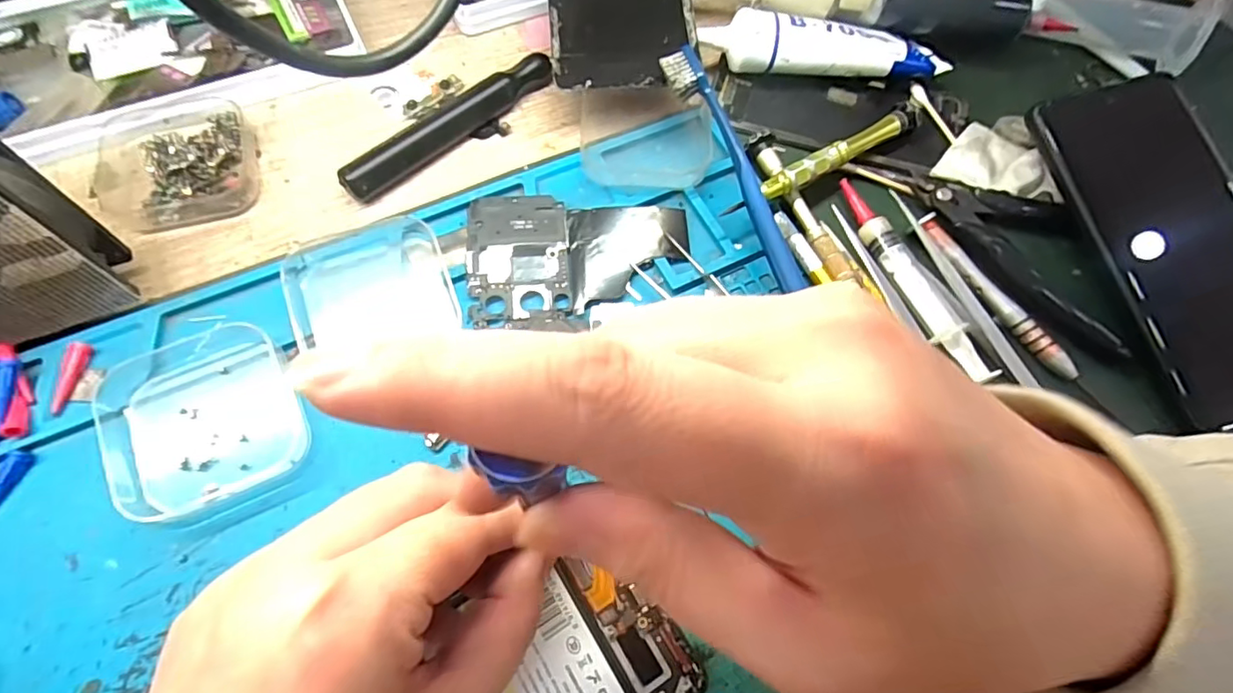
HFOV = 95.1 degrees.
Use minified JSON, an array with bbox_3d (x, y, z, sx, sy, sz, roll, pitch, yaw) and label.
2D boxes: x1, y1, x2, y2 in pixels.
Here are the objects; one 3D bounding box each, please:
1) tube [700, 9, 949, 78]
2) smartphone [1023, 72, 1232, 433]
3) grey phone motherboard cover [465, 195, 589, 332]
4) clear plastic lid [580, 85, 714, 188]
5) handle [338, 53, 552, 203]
[{"bbox_3d":[0.110,-0.158,0.302,0.128,0.029,0.029,-1,67,-3],"label":"tube"},{"bbox_3d":[0.256,-0.048,0.252,0.072,0.015,0.163,-16,78,-3],"label":"smartphone"},{"bbox_3d":[-0.043,-0.040,0.252,0.046,0.004,0.066,-6,67,-5],"label":"grey phone motherboard cover"},{"bbox_3d":[0.015,-0.107,0.284,0.065,0.004,0.061,2,66,-2],"label":"clear plastic lid"},{"bbox_3d":[-0.081,-0.113,0.284,0.123,0.017,0.012,-42,74,-18],"label":"handle"}]

